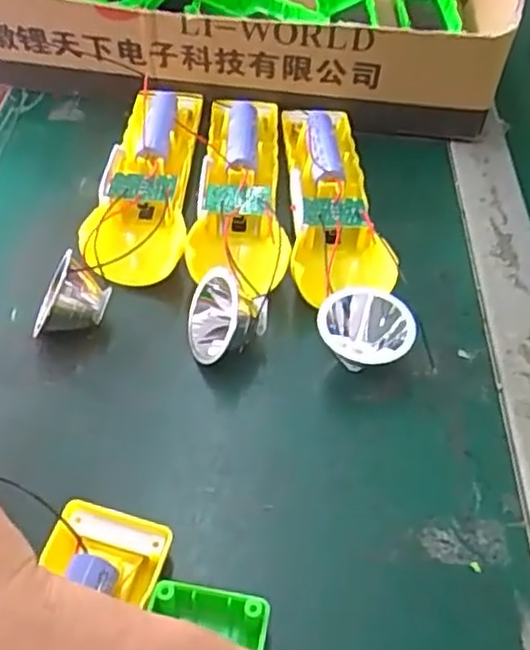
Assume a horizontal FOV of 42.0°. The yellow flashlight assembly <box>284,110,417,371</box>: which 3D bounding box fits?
[{"bbox_3d":[0.039,-0.060,0.383,0.050,0.033,0.193,1,50,-3],"label":"yellow flashlight assembly"}]

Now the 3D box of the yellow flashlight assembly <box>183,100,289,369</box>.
[{"bbox_3d":[-0.014,-0.067,0.382,0.049,0.036,0.202,2,50,-2],"label":"yellow flashlight assembly"}]

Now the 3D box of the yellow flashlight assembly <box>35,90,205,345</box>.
[{"bbox_3d":[-0.066,-0.069,0.381,0.055,0.033,0.189,8,50,3],"label":"yellow flashlight assembly"}]

